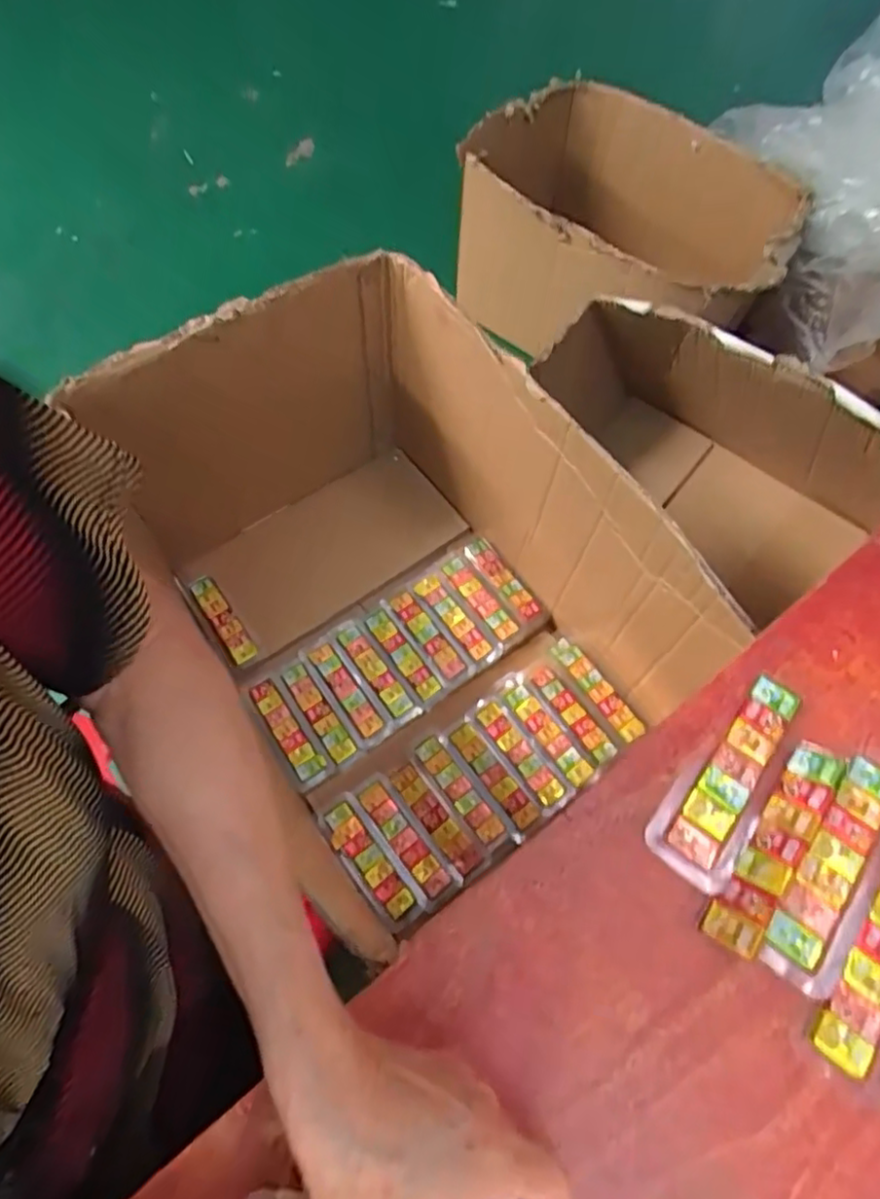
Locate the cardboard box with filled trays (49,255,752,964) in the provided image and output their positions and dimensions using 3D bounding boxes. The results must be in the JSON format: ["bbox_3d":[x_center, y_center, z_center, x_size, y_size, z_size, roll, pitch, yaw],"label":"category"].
[{"bbox_3d":[-0.055,-0.005,0.679,0.376,0.345,0.523,-34,68,-18],"label":"cardboard box with filled trays"}]

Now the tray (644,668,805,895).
[{"bbox_3d":[0.162,0.097,0.373,0.045,0.009,0.127,32,67,15],"label":"tray"}]

